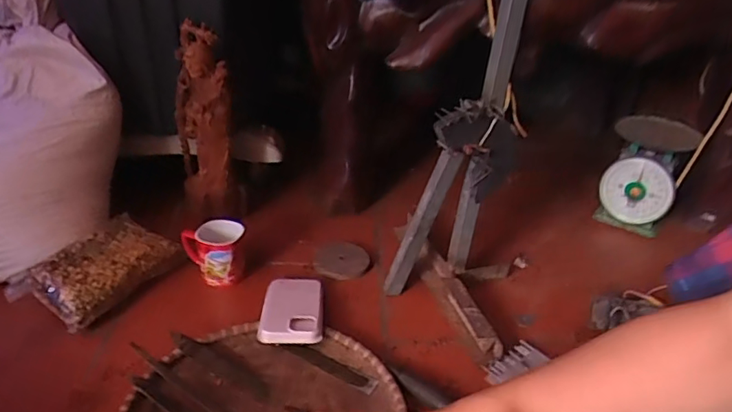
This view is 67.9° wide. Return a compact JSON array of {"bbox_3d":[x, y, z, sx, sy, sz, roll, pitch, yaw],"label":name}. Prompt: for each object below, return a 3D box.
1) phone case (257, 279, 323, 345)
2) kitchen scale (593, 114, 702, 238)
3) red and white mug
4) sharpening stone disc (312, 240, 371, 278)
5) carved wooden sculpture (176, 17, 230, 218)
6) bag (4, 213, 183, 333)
[{"bbox_3d":[-0.112,0.155,0.832,0.090,0.019,0.167,5,20,-7],"label":"phone case"},{"bbox_3d":[0.550,-0.064,1.080,0.142,0.194,0.130,13,32,19],"label":"kitchen scale"},{"bbox_3d":[-0.249,0.076,0.900,0.099,0.085,0.082,-8,32,-15],"label":"red and white mug"},{"bbox_3d":[-0.044,0.093,0.973,0.094,0.006,0.111,-2,30,-5],"label":"sharpening stone disc"},{"bbox_3d":[-0.292,-0.145,0.981,0.099,0.318,0.122,-6,30,-16],"label":"carved wooden sculpture"},{"bbox_3d":[-0.420,0.099,0.863,0.138,0.069,0.216,15,33,23],"label":"bag"}]

